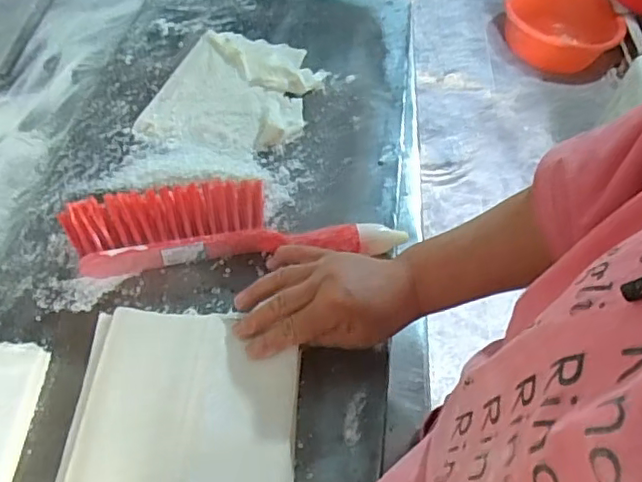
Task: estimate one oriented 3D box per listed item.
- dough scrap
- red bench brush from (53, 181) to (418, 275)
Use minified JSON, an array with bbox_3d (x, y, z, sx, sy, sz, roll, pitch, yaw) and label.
[{"bbox_3d":[-0.098,-0.176,0.691,0.170,0.015,0.197,17,55,7],"label":"dough scrap"},{"bbox_3d":[-0.078,-0.017,0.557,0.296,0.045,0.077,-4,55,-8],"label":"red bench brush"}]

